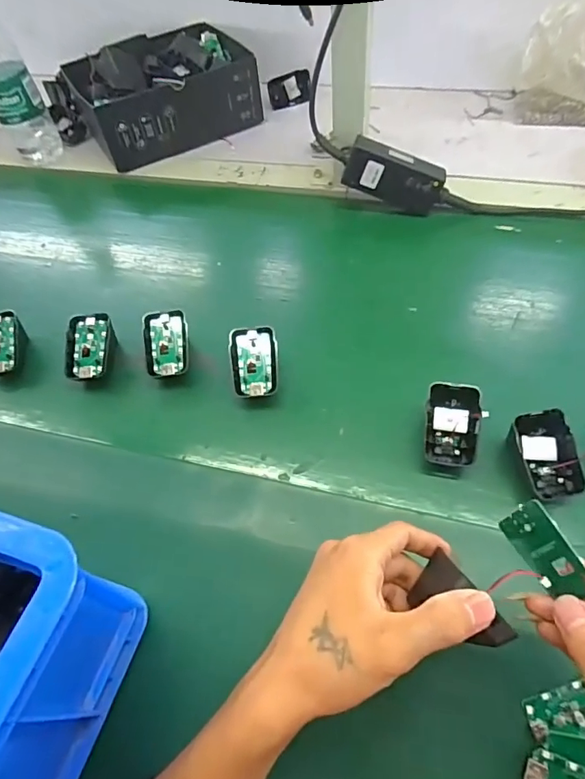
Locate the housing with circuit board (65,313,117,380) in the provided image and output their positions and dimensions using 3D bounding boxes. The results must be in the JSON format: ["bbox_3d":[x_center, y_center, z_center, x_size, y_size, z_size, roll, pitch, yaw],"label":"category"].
[{"bbox_3d":[-0.207,-0.037,0.498,0.045,0.045,0.067,3,59,6],"label":"housing with circuit board"}]

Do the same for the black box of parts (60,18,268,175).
[{"bbox_3d":[-0.183,-0.444,0.713,0.234,0.094,0.166,-27,61,-11],"label":"black box of parts"}]

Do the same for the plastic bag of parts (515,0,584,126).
[{"bbox_3d":[0.369,-0.426,0.610,0.135,0.161,0.076,25,64,18],"label":"plastic bag of parts"}]

